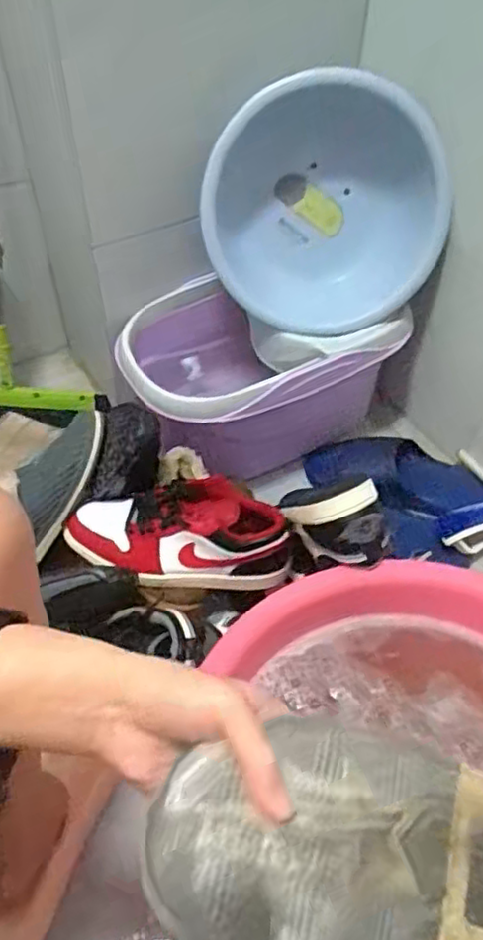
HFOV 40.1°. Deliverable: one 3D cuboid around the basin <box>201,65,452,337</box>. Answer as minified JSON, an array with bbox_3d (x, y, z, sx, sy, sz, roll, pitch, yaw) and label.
[{"bbox_3d":[0.110,-0.350,0.888,0.332,0.310,0.117,-19,33,9],"label":"basin"}]

